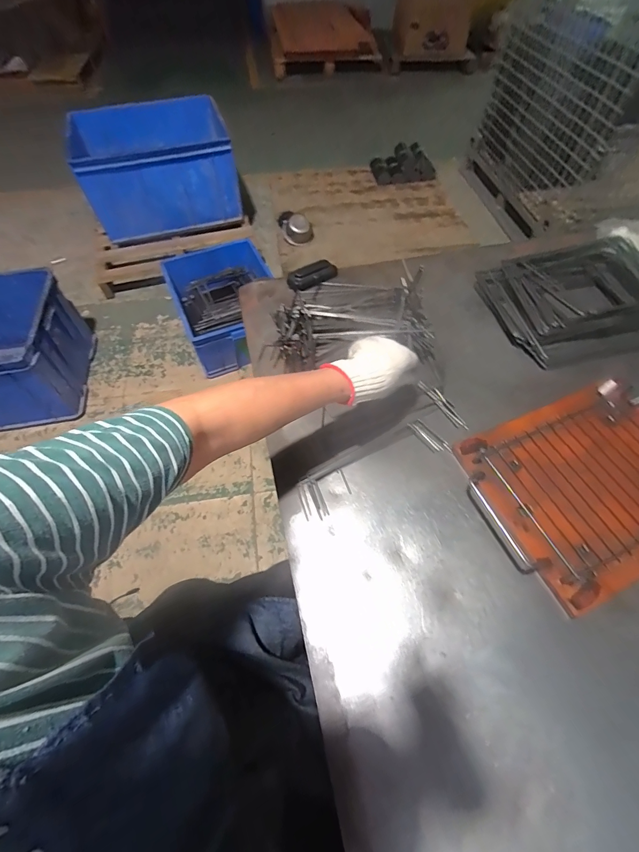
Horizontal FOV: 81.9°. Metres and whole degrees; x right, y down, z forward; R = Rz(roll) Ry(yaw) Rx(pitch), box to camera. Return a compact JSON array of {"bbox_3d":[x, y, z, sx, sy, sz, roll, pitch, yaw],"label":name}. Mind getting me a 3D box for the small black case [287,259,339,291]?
[{"bbox_3d":[-0.014,-0.309,0.756,0.104,0.023,0.040,-31,63,-18],"label":"small black case"}]

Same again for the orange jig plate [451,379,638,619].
[{"bbox_3d":[0.384,0.071,0.512,0.331,0.031,0.241,-21,61,-13],"label":"orange jig plate"}]

